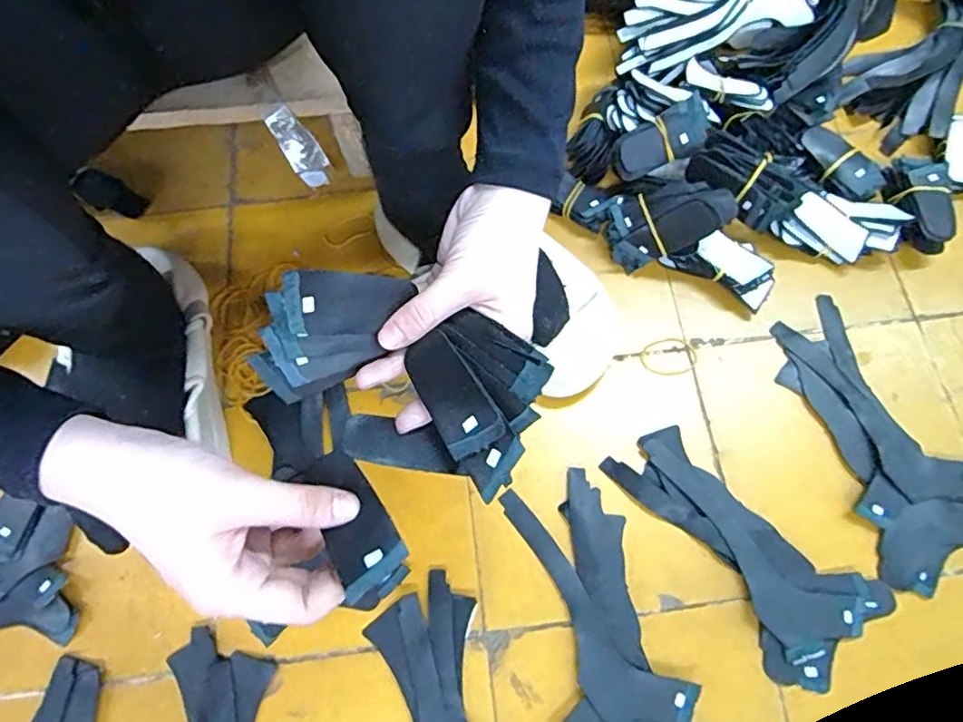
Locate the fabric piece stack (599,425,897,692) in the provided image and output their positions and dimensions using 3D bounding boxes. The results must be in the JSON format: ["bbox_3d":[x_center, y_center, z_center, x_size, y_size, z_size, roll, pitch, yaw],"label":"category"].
[{"bbox_3d":[0.193,0.137,0.453,0.096,0.014,0.205,-42,74,-12],"label":"fabric piece stack"}]

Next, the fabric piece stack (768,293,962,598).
[{"bbox_3d":[0.313,0.058,0.481,0.101,0.009,0.219,-23,71,-6],"label":"fabric piece stack"}]

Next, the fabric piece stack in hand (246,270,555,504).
[{"bbox_3d":[-0.041,0.004,0.301,0.139,0.055,0.086,23,73,9],"label":"fabric piece stack in hand"}]

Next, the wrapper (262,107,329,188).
[{"bbox_3d":[-0.152,-0.178,0.503,0.027,0.015,0.067,-37,118,-11],"label":"wrapper"}]

